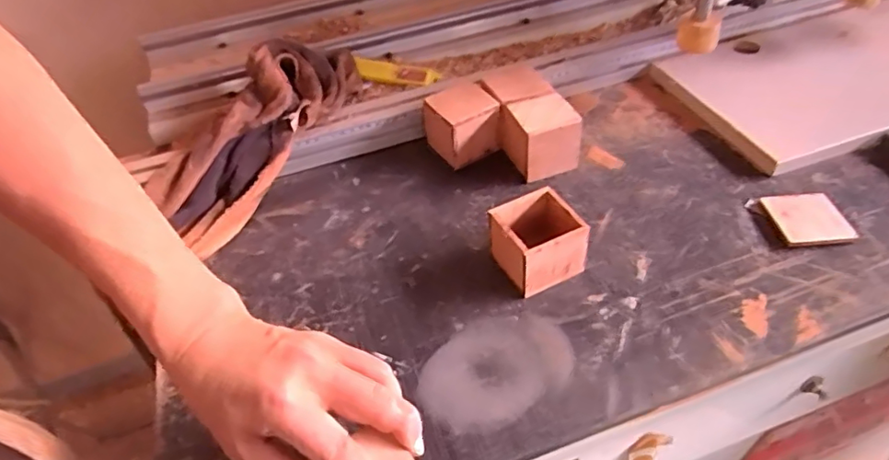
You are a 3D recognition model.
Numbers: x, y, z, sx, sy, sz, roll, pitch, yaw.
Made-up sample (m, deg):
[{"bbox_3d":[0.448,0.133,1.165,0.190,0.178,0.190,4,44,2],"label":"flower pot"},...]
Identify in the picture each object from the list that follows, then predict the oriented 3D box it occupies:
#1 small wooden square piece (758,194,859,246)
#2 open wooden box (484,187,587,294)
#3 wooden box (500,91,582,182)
[{"bbox_3d":[0.334,-0.009,0.521,0.066,0.010,0.062,-3,46,1],"label":"small wooden square piece"},{"bbox_3d":[0.079,0.010,0.494,0.067,0.058,0.066,-27,50,-20],"label":"open wooden box"},{"bbox_3d":[0.097,-0.097,0.588,0.064,0.063,0.063,-20,48,-14],"label":"wooden box"}]

